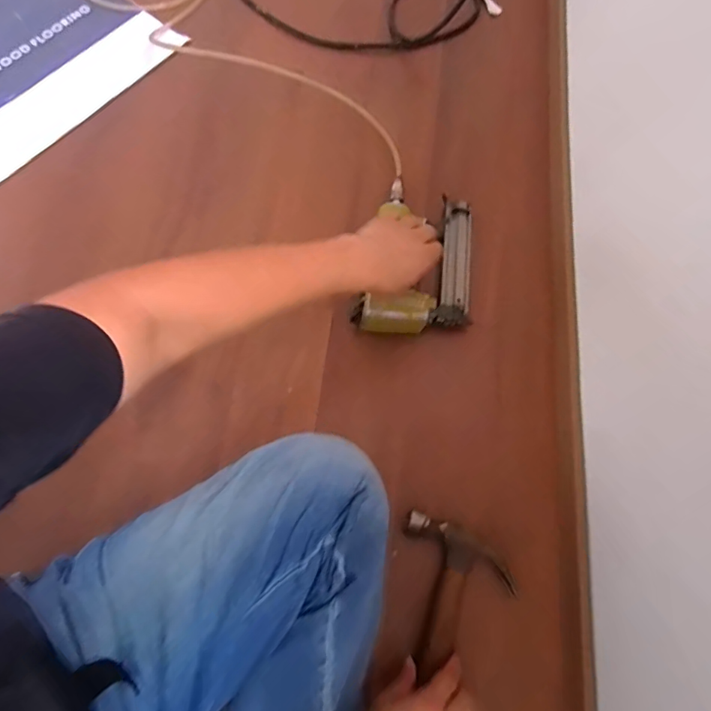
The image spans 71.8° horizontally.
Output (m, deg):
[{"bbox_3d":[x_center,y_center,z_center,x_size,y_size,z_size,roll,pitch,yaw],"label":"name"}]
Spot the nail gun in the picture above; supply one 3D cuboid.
[{"bbox_3d":[0.091,-0.139,0.729,0.164,0.064,0.236,5,69,2],"label":"nail gun"}]

